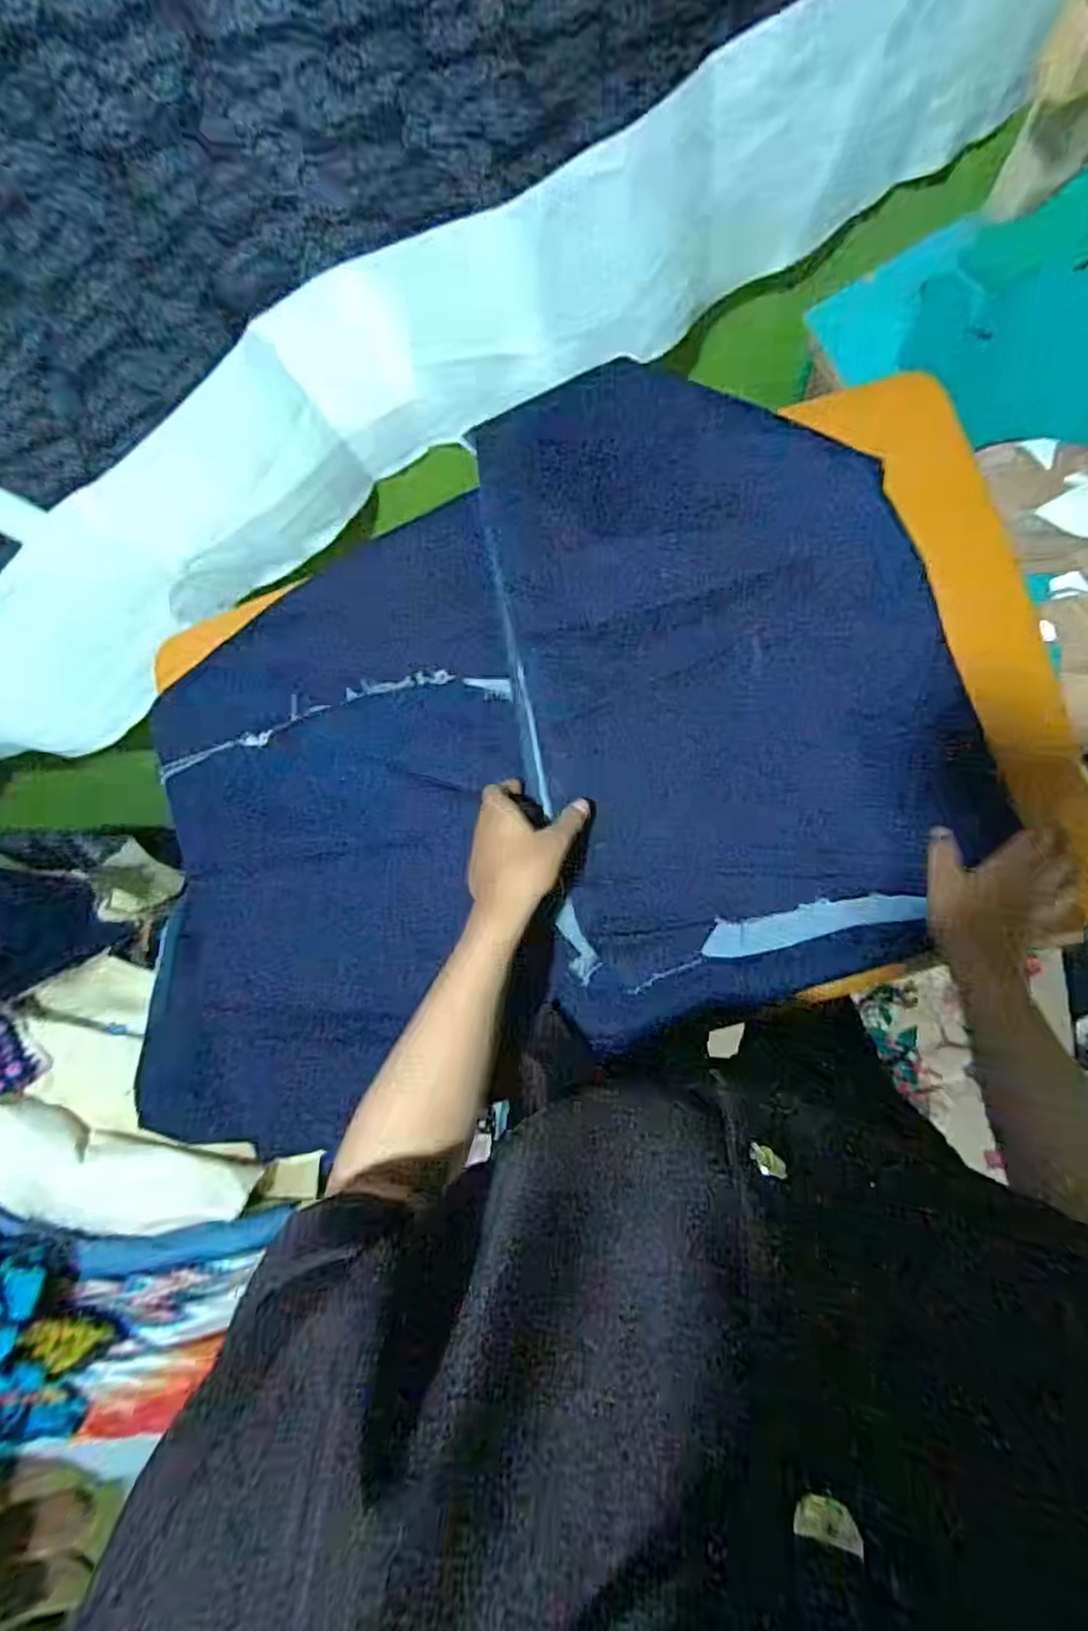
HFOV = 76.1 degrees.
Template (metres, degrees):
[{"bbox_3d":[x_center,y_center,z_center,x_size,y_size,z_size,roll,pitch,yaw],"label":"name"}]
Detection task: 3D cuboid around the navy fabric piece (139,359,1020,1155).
[{"bbox_3d":[-0.041,-0.055,0.606,0.726,0.040,0.524,-21,85,9],"label":"navy fabric piece"}]

